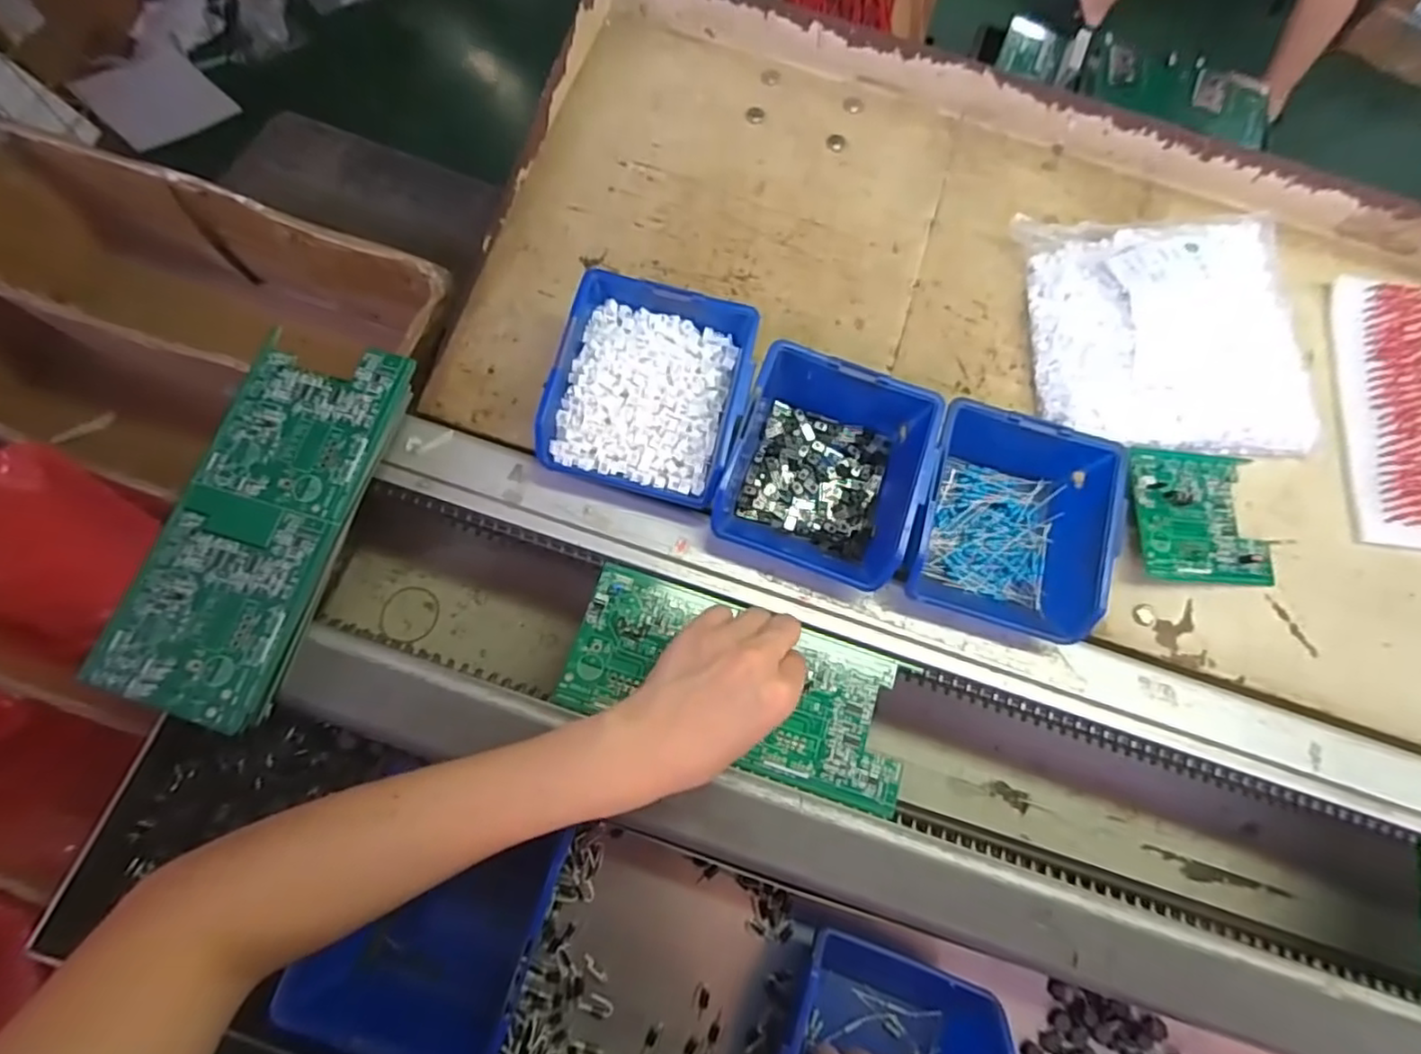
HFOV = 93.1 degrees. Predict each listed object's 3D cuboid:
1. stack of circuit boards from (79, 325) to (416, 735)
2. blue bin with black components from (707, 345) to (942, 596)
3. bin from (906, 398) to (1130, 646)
[{"bbox_3d":[-0.264,-0.006,0.400,0.088,0.029,0.230,18,71,1],"label":"stack of circuit boards"},{"bbox_3d":[0.076,-0.038,0.445,0.120,0.065,0.127,20,71,2],"label":"blue bin with black components"},{"bbox_3d":[0.196,-0.005,0.443,0.118,0.064,0.130,17,71,1],"label":"bin"}]

